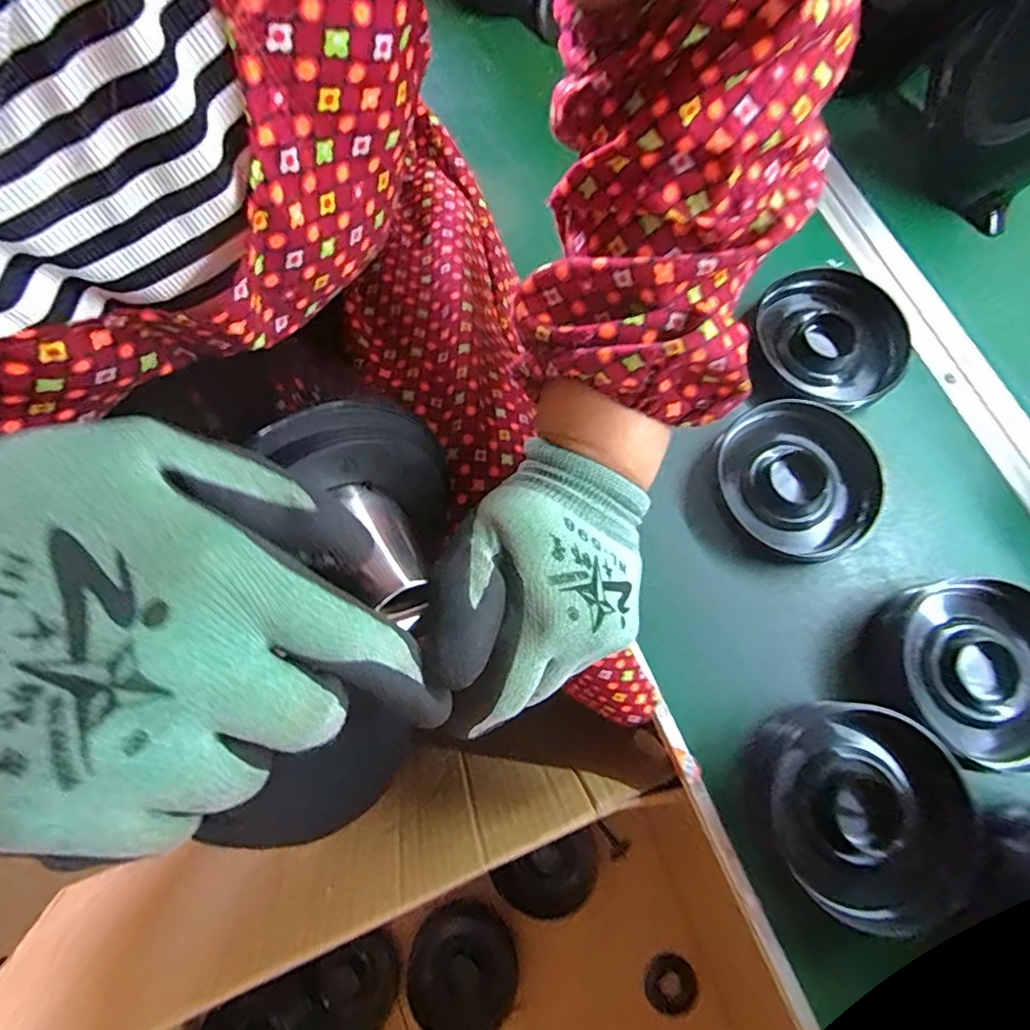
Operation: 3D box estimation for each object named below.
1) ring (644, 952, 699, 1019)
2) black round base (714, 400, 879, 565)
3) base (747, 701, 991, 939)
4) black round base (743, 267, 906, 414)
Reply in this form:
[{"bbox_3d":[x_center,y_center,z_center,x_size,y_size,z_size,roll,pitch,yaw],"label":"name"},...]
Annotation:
[{"bbox_3d":[0.186,0.560,0.676,0.057,0.014,0.062,1,74,-2],"label":"ring"},{"bbox_3d":[0.214,-0.028,0.431,0.108,0.028,0.118,1,74,-2],"label":"black round base"},{"bbox_3d":[0.219,0.184,0.355,0.110,0.043,0.124,-19,75,-7],"label":"base"},{"bbox_3d":[0.251,-0.144,0.467,0.117,0.031,0.126,1,74,-2],"label":"black round base"}]

